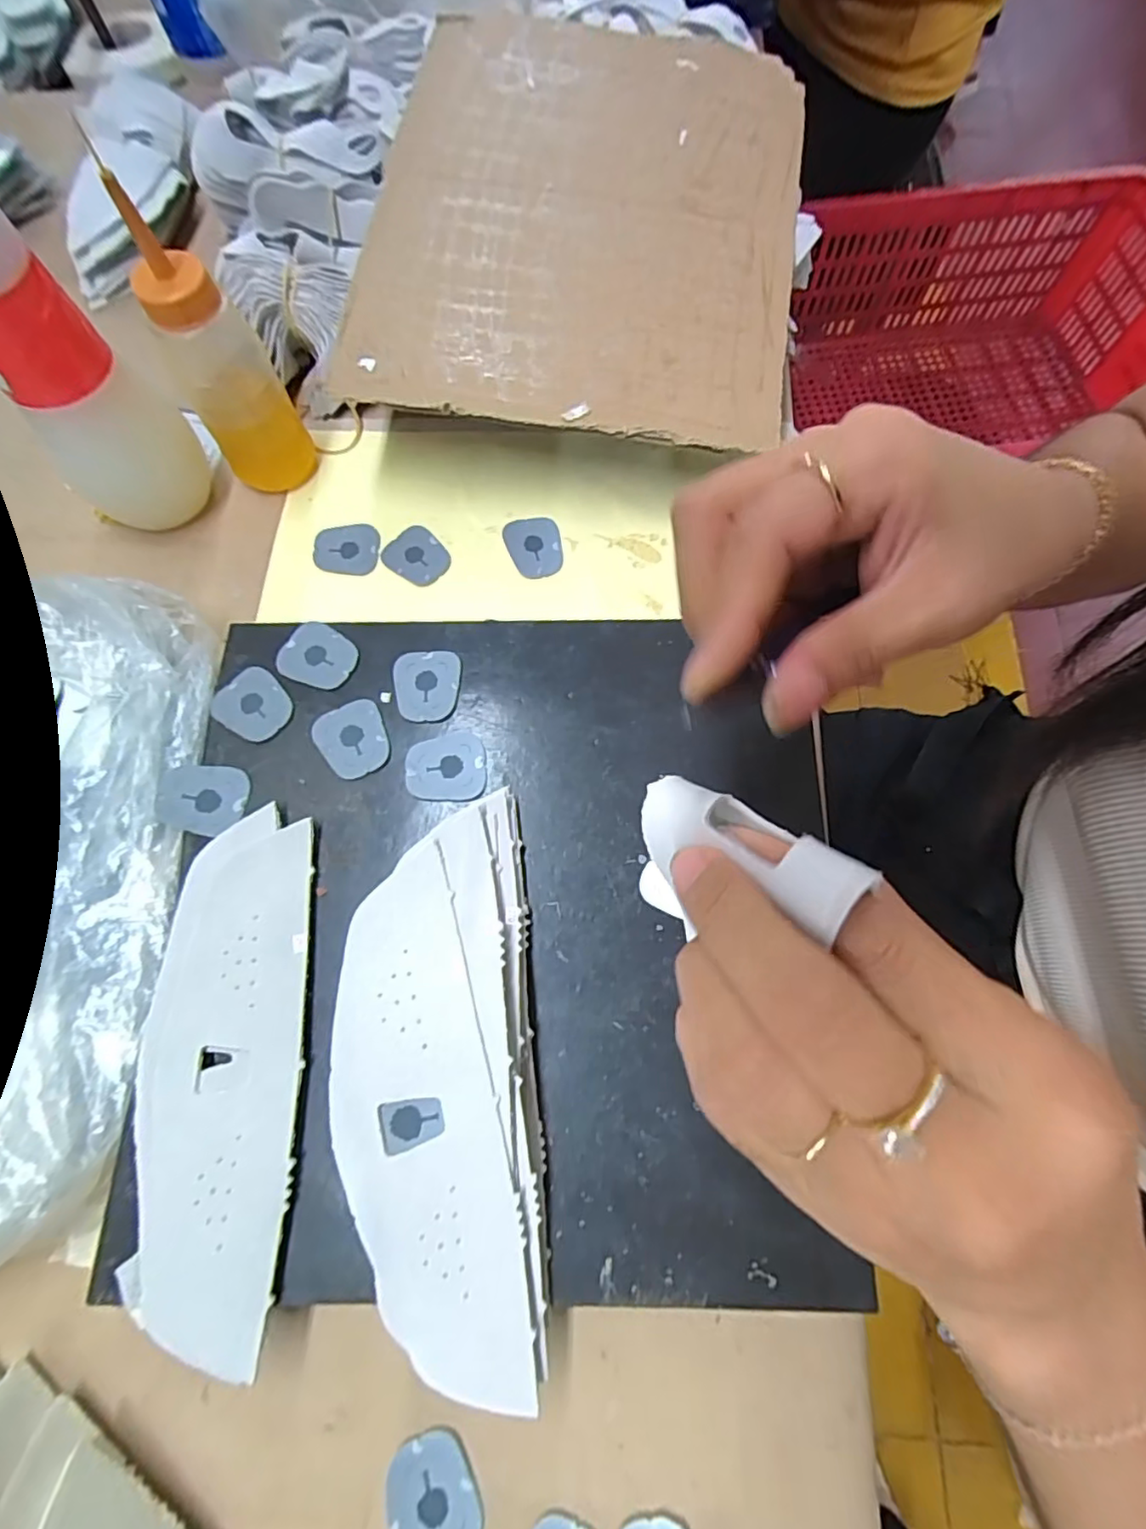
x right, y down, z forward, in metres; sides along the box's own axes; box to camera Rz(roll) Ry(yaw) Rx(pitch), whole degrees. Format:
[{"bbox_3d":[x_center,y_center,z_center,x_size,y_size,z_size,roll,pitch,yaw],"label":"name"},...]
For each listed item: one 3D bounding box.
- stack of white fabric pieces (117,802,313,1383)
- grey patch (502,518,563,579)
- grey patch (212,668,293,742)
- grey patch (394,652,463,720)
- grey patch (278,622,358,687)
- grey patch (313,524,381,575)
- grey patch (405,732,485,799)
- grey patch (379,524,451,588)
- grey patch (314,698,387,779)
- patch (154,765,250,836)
[{"bbox_3d":[-0.149,0.123,0.250,0.067,0.008,0.200,-4,71,-2],"label":"stack of white fabric pieces"},{"bbox_3d":[-0.023,-0.129,0.356,0.032,0.004,0.037,-9,72,-4],"label":"grey patch"},{"bbox_3d":[-0.162,-0.031,0.304,0.038,0.004,0.033,37,75,11],"label":"grey patch"},{"bbox_3d":[-0.075,-0.041,0.308,0.033,0.004,0.038,-3,71,-2],"label":"grey patch"},{"bbox_3d":[-0.133,-0.057,0.313,0.038,0.004,0.032,18,72,5],"label":"grey patch"},{"bbox_3d":[-0.137,-0.130,0.364,0.038,0.005,0.031,-2,83,-1],"label":"grey patch"},{"bbox_3d":[-0.062,0.000,0.294,0.039,0.004,0.033,-5,71,-2],"label":"grey patch"},{"bbox_3d":[-0.093,-0.125,0.358,0.037,0.005,0.032,37,75,11],"label":"grey patch"},{"bbox_3d":[-0.110,-0.013,0.299,0.033,0.004,0.038,-21,73,-8],"label":"grey patch"},{"bbox_3d":[-0.177,0.016,0.288,0.037,0.009,0.032,1,71,0],"label":"patch"}]

